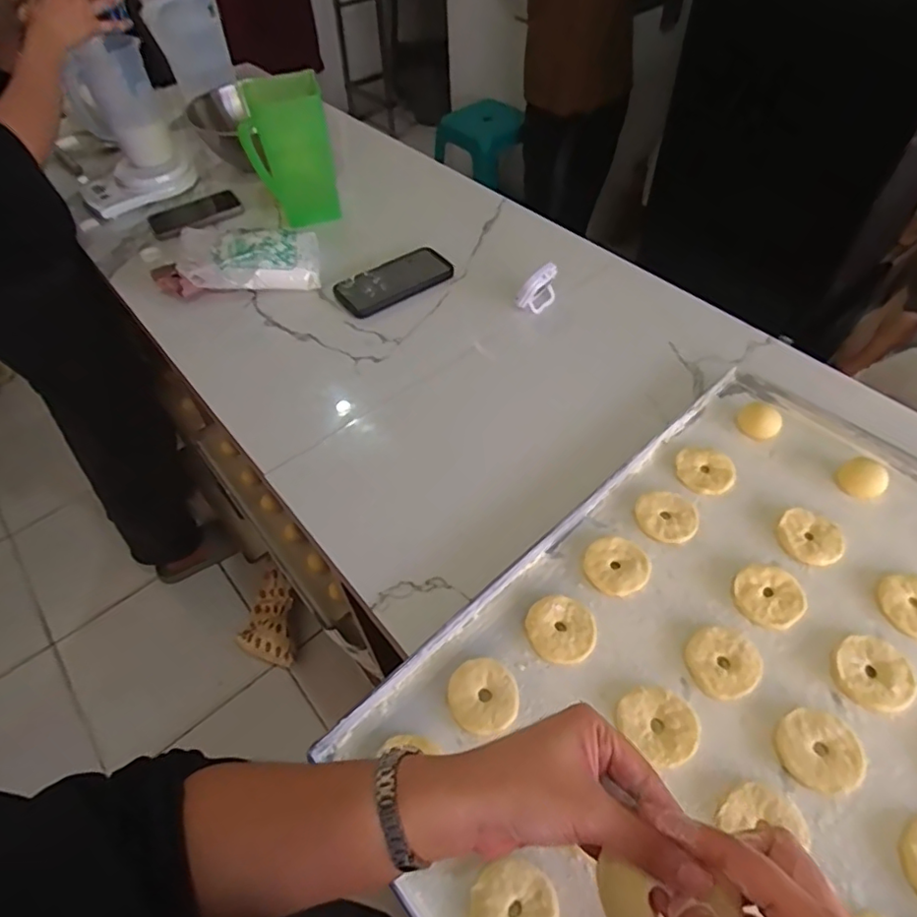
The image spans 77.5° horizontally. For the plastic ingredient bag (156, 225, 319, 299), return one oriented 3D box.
[{"bbox_3d":[-0.324,-0.288,0.840,0.250,0.062,0.119,2,52,5],"label":"plastic ingredient bag"}]

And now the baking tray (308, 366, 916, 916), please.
[{"bbox_3d":[0.245,0.179,0.470,0.609,0.019,0.408,-36,59,-23],"label":"baking tray"}]

